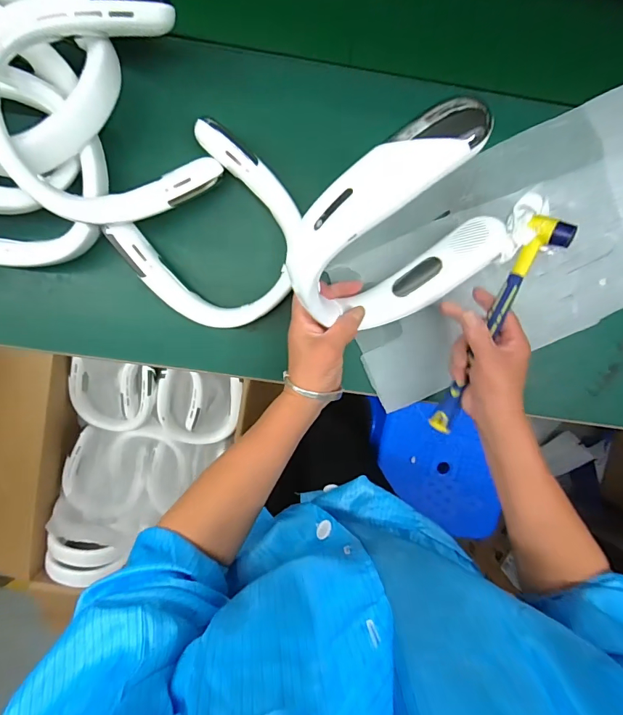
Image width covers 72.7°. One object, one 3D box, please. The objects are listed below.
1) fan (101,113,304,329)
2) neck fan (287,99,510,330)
[{"bbox_3d":[-0.110,-0.138,0.496,0.199,0.045,0.192,43,95,-8],"label":"fan"},{"bbox_3d":[0.084,-0.103,0.401,0.189,0.223,0.039,-33,63,16],"label":"neck fan"}]

